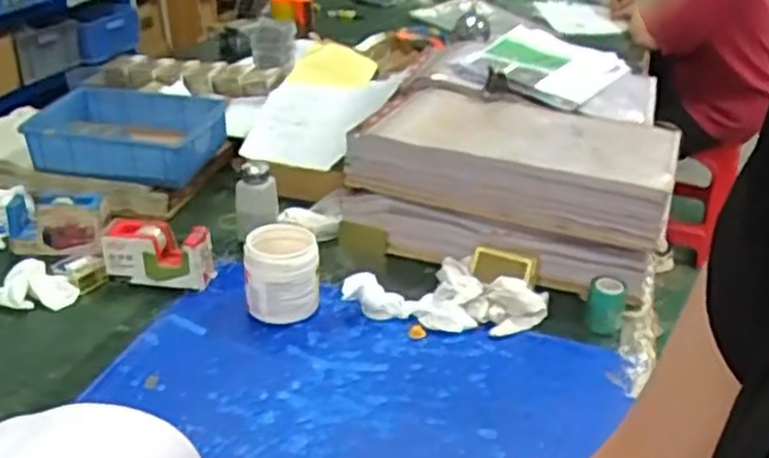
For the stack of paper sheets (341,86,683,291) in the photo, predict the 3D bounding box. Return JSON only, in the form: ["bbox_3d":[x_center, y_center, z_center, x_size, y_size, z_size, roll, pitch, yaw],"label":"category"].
[{"bbox_3d":[0.197,-0.072,1.182,0.452,0.181,0.274,12,30,16],"label":"stack of paper sheets"}]

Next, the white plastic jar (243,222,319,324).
[{"bbox_3d":[-0.135,0.060,0.988,0.092,0.102,0.096,4,29,-2],"label":"white plastic jar"}]

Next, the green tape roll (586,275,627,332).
[{"bbox_3d":[0.296,0.101,1.008,0.050,0.064,0.053,13,30,15],"label":"green tape roll"}]

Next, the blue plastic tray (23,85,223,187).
[{"bbox_3d":[-0.421,-0.163,1.271,0.256,0.093,0.231,6,29,5],"label":"blue plastic tray"}]

